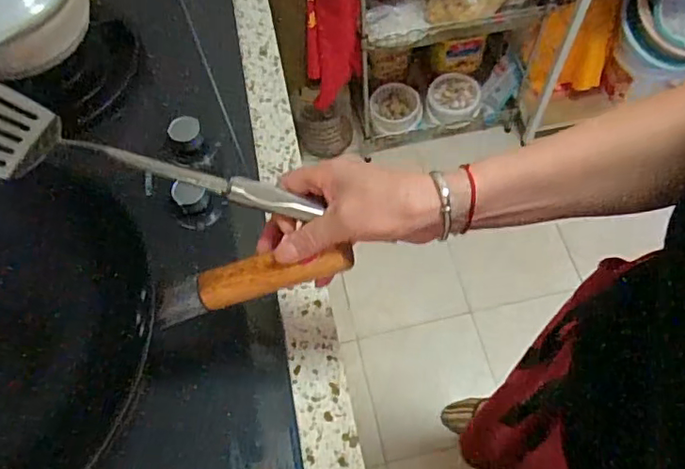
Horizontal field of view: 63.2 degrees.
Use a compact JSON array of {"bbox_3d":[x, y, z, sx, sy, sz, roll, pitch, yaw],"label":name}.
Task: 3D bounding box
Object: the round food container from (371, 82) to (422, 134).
[{"bbox_3d":[0.149,-0.360,1.574,0.150,0.073,0.127,-7,62,-2],"label":"round food container"}]

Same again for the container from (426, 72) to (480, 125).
[{"bbox_3d":[0.317,-0.392,1.598,0.148,0.069,0.141,-1,62,1],"label":"container"}]

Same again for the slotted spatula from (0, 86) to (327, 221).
[{"bbox_3d":[-0.169,-0.062,0.420,0.300,0.035,0.073,12,65,4],"label":"slotted spatula"}]

